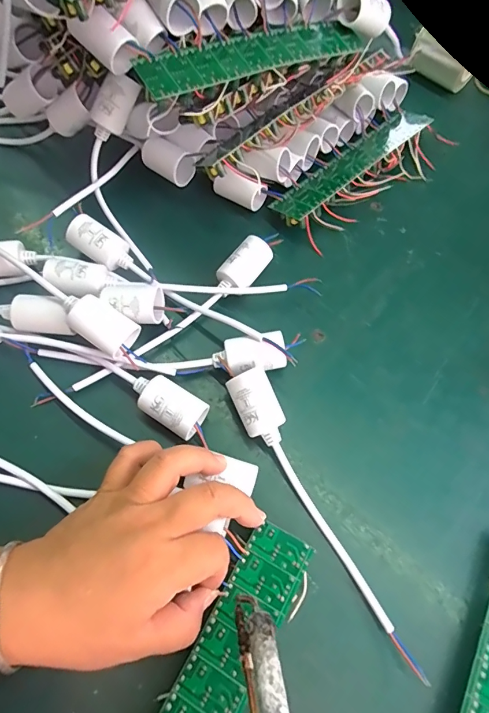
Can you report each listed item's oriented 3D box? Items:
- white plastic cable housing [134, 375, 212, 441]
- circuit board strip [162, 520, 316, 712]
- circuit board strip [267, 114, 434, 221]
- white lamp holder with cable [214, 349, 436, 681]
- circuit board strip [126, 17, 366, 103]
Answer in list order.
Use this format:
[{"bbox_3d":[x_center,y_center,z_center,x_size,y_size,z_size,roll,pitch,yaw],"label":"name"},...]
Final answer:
[{"bbox_3d":[-0.054,0.035,0.301,0.053,0.030,0.027,31,67,10],"label":"white plastic cable housing"},{"bbox_3d":[-0.021,0.189,0.231,0.037,0.005,0.195,28,66,9],"label":"circuit board strip"},{"bbox_3d":[0.105,-0.186,0.407,0.197,0.007,0.036,-41,58,-20],"label":"circuit board strip"},{"bbox_3d":[0.047,0.093,0.279,0.027,0.035,0.220,-29,70,-15],"label":"white lamp holder with cable"},{"bbox_3d":[0.010,-0.232,0.328,0.190,0.022,0.039,-32,71,-16],"label":"circuit board strip"}]

